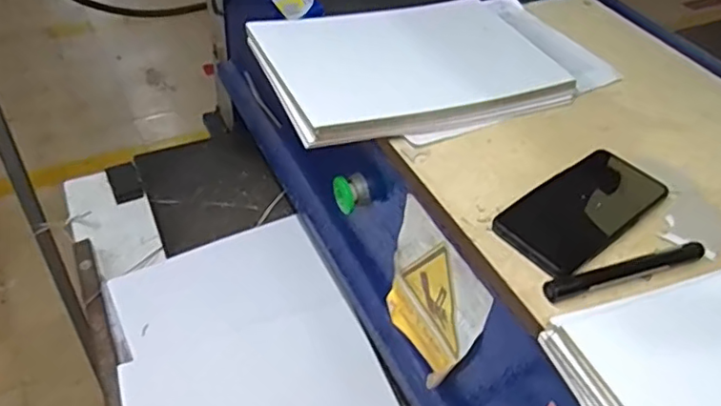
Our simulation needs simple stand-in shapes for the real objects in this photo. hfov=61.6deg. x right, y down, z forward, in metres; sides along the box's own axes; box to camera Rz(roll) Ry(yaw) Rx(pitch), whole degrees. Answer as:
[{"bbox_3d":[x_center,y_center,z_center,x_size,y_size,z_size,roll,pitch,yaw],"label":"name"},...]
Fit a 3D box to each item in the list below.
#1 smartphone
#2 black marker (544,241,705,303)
[{"bbox_3d":[0.191,0.002,0.518,0.162,0.012,0.077,-28,53,-32],"label":"smartphone"},{"bbox_3d":[0.205,0.051,0.466,0.142,0.012,0.017,-10,45,-17],"label":"black marker"}]

